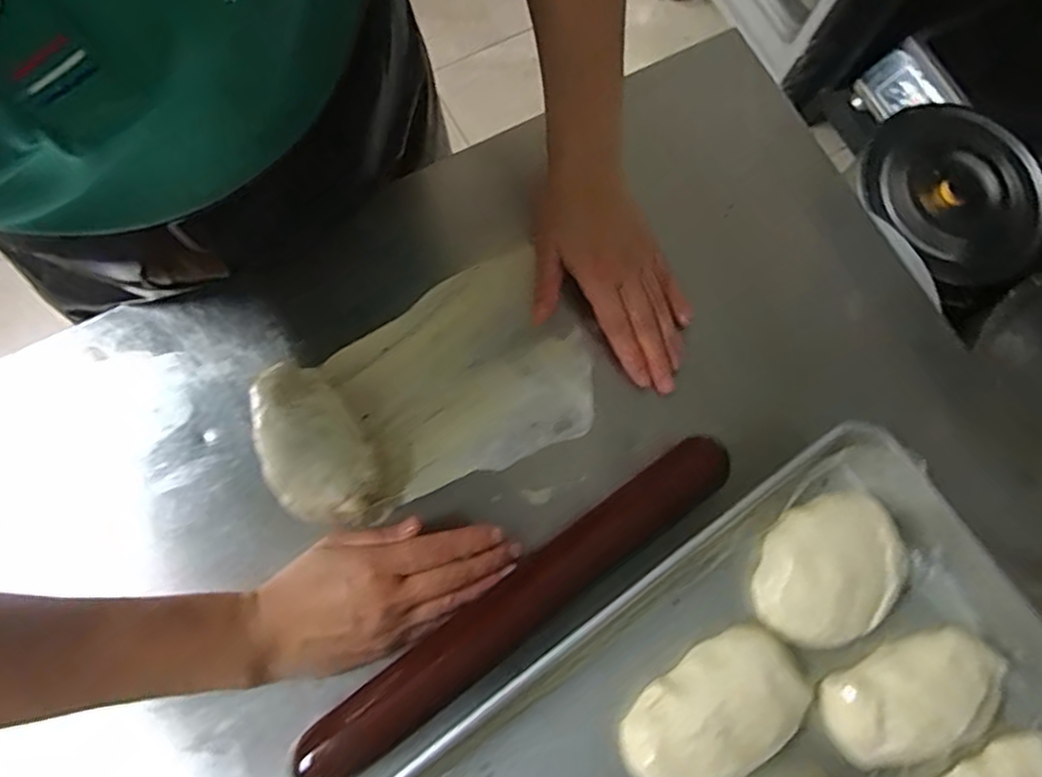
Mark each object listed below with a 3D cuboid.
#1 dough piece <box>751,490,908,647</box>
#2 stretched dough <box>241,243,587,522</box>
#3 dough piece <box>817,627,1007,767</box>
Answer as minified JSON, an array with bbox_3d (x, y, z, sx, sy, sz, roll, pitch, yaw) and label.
[{"bbox_3d":[0.207,0.119,0.433,0.085,0.025,0.102,20,77,0],"label":"dough piece"},{"bbox_3d":[-0.062,-0.003,0.439,0.225,0.055,0.133,-23,78,-7],"label":"stretched dough"},{"bbox_3d":[0.253,0.197,0.417,0.114,0.029,0.063,-20,80,-9],"label":"dough piece"}]

